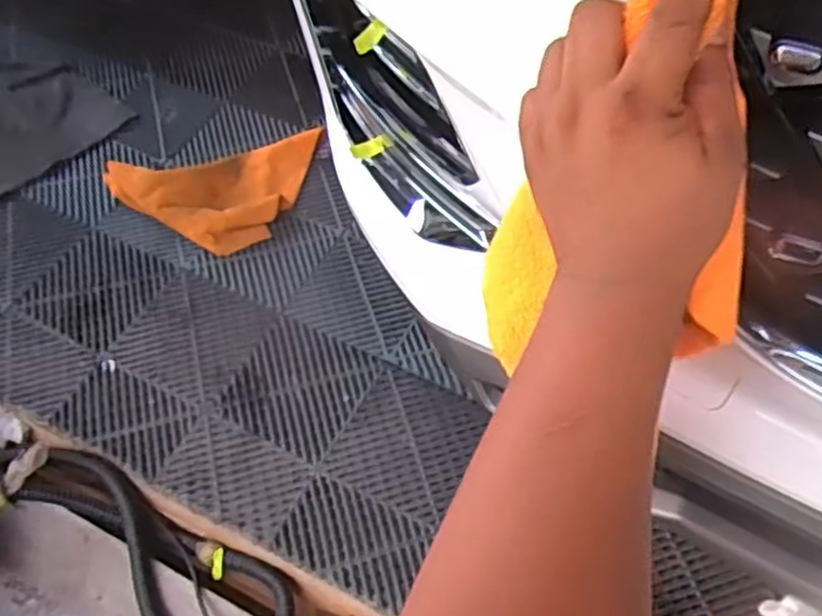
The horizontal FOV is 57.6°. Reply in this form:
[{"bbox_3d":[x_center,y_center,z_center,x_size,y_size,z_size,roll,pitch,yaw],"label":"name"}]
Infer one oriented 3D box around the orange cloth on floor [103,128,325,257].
[{"bbox_3d":[-0.347,-0.210,1.335,0.373,0.049,0.248,-15,57,-8],"label":"orange cloth on floor"}]

